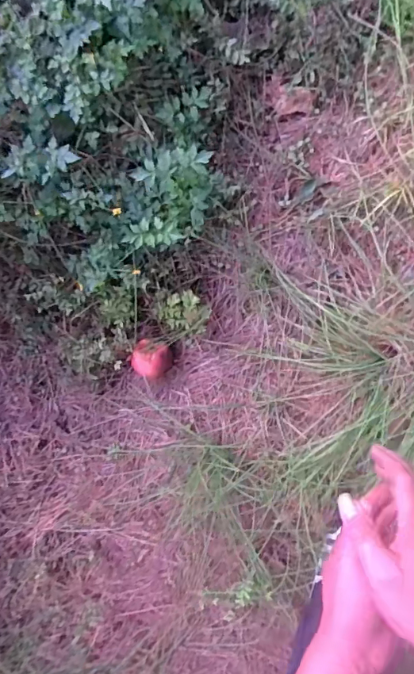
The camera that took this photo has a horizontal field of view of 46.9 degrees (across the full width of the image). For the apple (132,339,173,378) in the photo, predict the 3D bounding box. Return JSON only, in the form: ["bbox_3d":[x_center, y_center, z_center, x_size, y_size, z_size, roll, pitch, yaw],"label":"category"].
[{"bbox_3d":[-0.115,0.049,1.029,0.076,0.087,0.079,1,93,9],"label":"apple"}]

